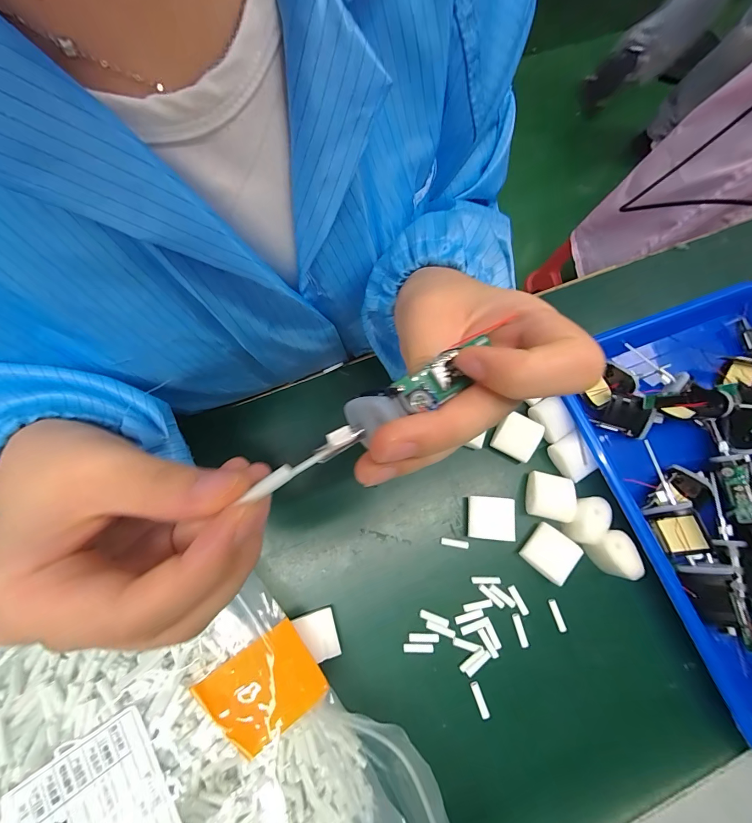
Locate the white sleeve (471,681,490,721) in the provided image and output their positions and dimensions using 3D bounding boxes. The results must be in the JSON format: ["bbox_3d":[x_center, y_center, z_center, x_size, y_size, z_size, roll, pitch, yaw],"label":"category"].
[{"bbox_3d":[0.078,0.215,0.270,0.006,0.004,0.024,-19,75,-7],"label":"white sleeve"}]

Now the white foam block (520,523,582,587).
[{"bbox_3d":[0.140,0.114,0.292,0.034,0.020,0.033,42,77,10],"label":"white foam block"}]

